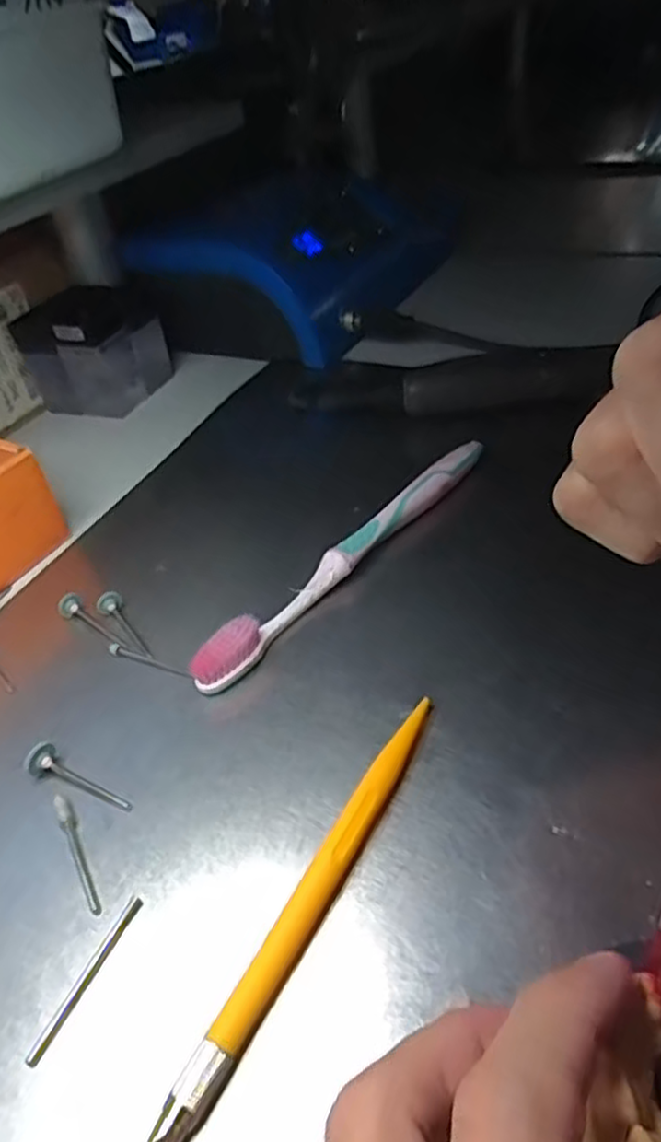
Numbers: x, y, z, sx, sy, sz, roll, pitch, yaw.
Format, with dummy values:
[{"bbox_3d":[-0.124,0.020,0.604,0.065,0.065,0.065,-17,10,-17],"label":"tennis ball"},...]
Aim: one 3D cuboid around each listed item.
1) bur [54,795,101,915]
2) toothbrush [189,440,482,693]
[{"bbox_3d":[-0.078,0.085,0.213,0.005,0.004,0.042,-28,43,-19],"label":"bur"},{"bbox_3d":[0.012,-0.009,0.297,0.013,0.019,0.177,26,52,35],"label":"toothbrush"}]

